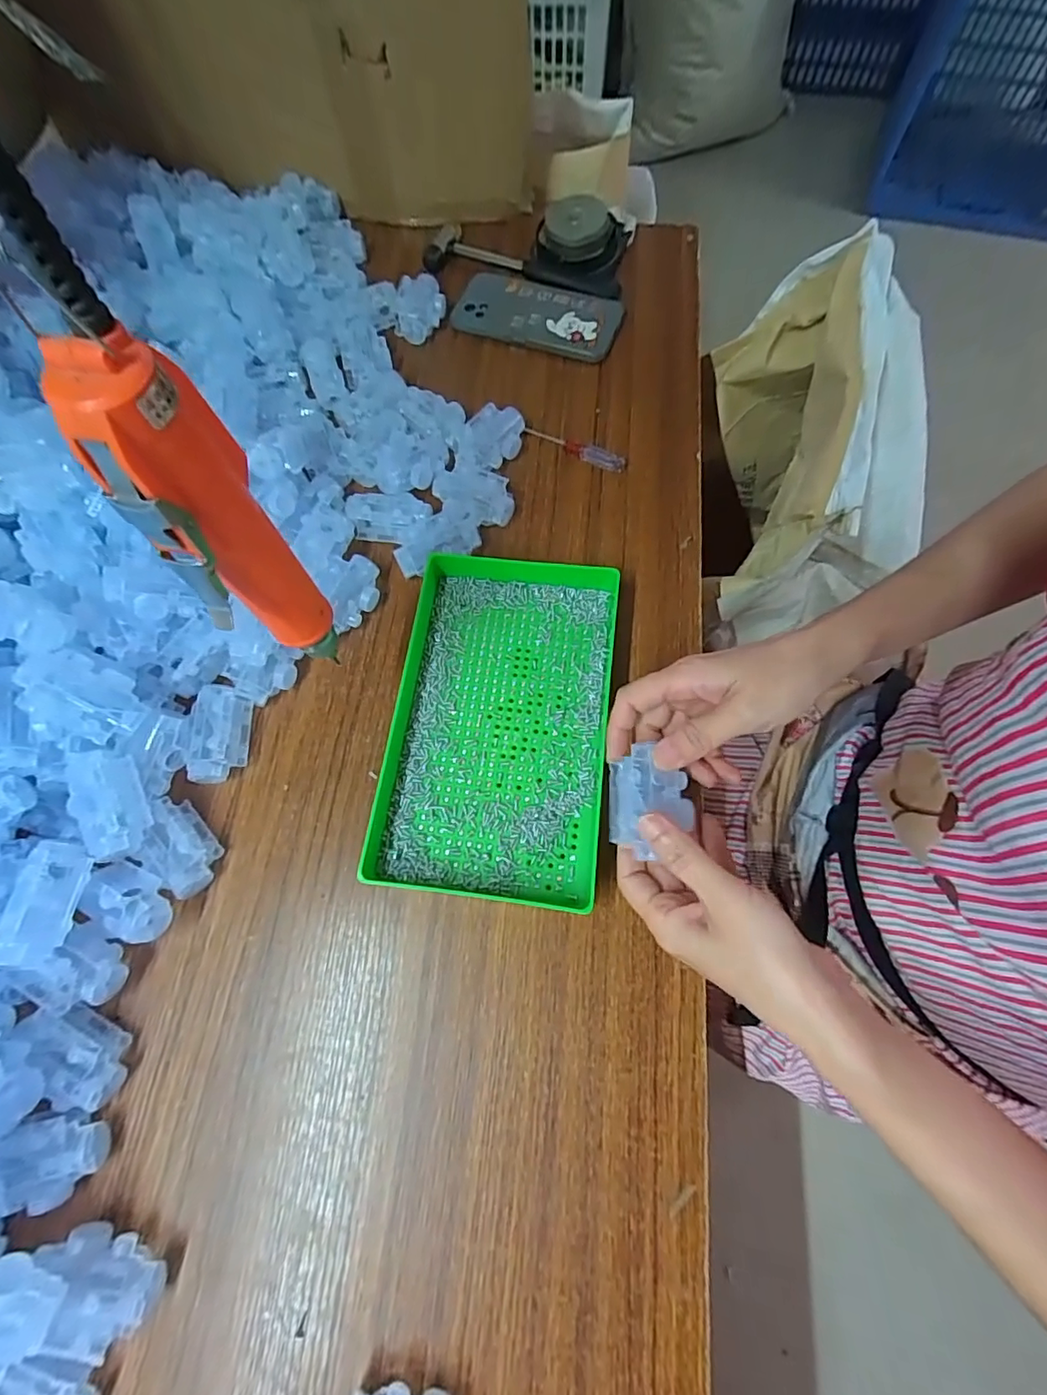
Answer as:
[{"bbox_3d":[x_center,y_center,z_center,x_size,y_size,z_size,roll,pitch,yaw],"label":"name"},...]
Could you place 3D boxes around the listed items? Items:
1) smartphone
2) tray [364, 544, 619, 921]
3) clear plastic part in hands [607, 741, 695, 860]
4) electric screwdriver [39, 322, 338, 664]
[{"bbox_3d":[0.013,-0.379,0.533,0.160,0.011,0.073,18,71,8],"label":"smartphone"},{"bbox_3d":[-0.017,0.015,0.383,0.151,0.034,0.236,6,70,4],"label":"tray"},{"bbox_3d":[0.078,0.061,0.326,0.049,0.022,0.061,1,70,2],"label":"clear plastic part in hands"},{"bbox_3d":[-0.123,-0.065,0.227,0.032,0.159,0.047,-12,70,-3],"label":"electric screwdriver"}]

